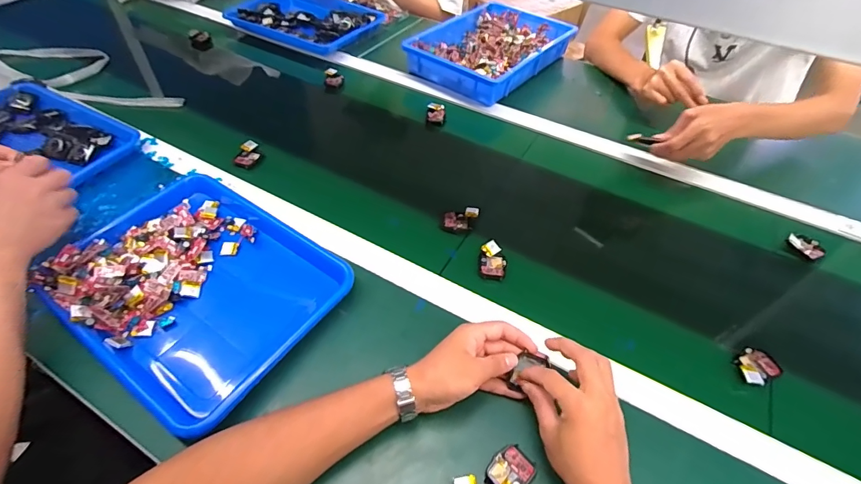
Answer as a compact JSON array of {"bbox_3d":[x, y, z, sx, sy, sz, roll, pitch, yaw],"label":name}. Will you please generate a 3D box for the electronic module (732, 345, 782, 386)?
[{"bbox_3d":[0.387,0.147,0.495,0.056,0.013,0.040,-22,54,-19],"label":"electronic module"}]

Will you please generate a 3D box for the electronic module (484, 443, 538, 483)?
[{"bbox_3d":[0.079,0.229,0.410,0.039,0.009,0.052,34,56,24],"label":"electronic module"}]

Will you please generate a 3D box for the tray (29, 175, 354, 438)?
[{"bbox_3d":[-0.284,0.048,0.520,0.314,0.045,0.257,29,54,21],"label":"tray"}]

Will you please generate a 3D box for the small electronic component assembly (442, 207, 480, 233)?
[{"bbox_3d":[0.046,-0.035,0.632,0.050,0.012,0.048,10,50,6],"label":"small electronic component assembly"}]

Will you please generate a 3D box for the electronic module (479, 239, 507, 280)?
[{"bbox_3d":[0.088,0.025,0.581,0.037,0.015,0.057,3,50,0],"label":"electronic module"}]

